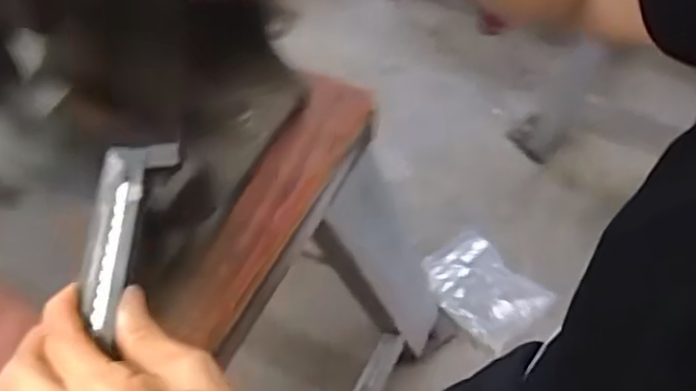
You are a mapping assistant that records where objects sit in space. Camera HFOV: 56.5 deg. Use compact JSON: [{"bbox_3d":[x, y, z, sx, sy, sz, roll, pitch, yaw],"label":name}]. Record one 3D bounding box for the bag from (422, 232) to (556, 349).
[{"bbox_3d":[0.253,0.174,1.221,0.155,0.035,0.215,-35,61,-27],"label":"bag"}]

